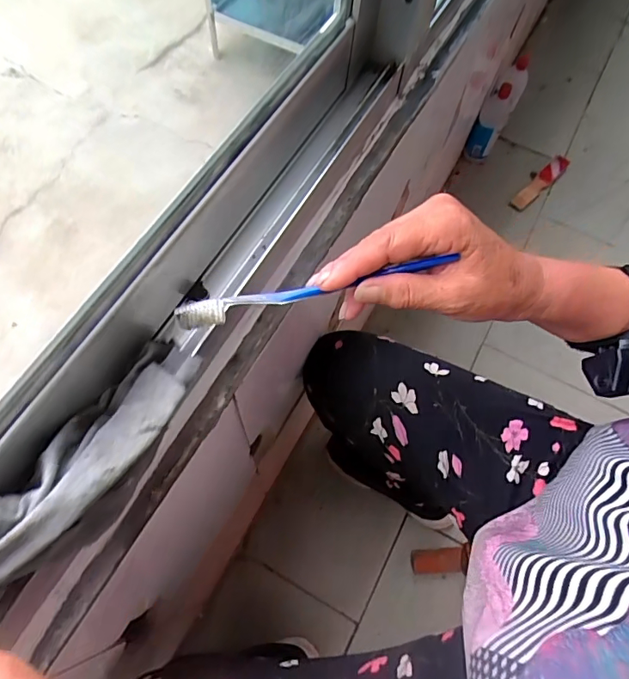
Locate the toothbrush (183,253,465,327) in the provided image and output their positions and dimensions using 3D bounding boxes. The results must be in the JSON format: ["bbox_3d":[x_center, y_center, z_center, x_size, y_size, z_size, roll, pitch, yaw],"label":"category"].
[{"bbox_3d":[-0.005,-0.029,0.301,0.173,0.012,0.013,-10,61,10],"label":"toothbrush"}]

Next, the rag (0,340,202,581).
[{"bbox_3d":[-0.131,0.064,0.271,0.051,0.031,0.191,26,41,14],"label":"rag"}]

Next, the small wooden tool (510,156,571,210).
[{"bbox_3d":[0.583,-0.405,1.241,0.040,0.030,0.233,40,69,20],"label":"small wooden tool"}]

